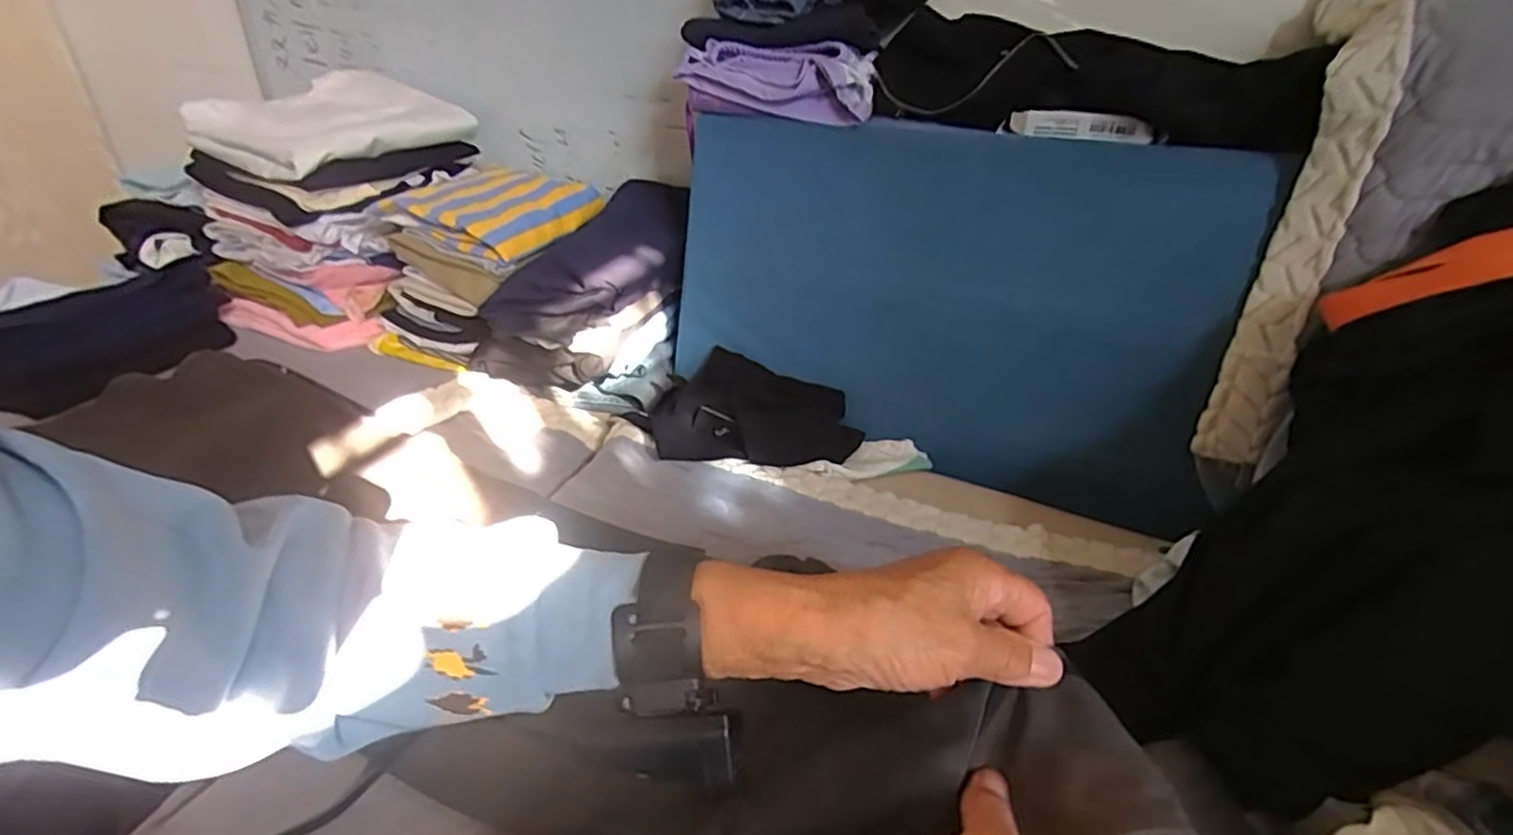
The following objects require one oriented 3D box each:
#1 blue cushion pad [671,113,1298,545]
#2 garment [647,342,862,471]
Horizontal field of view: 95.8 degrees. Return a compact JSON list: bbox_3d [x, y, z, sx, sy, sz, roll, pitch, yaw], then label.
[{"bbox_3d":[0.168,-0.112,0.694,0.561,0.333,0.050,14,19,19],"label":"blue cushion pad"},{"bbox_3d":[-0.005,-0.010,0.732,0.230,0.050,0.156,6,31,6],"label":"garment"}]

